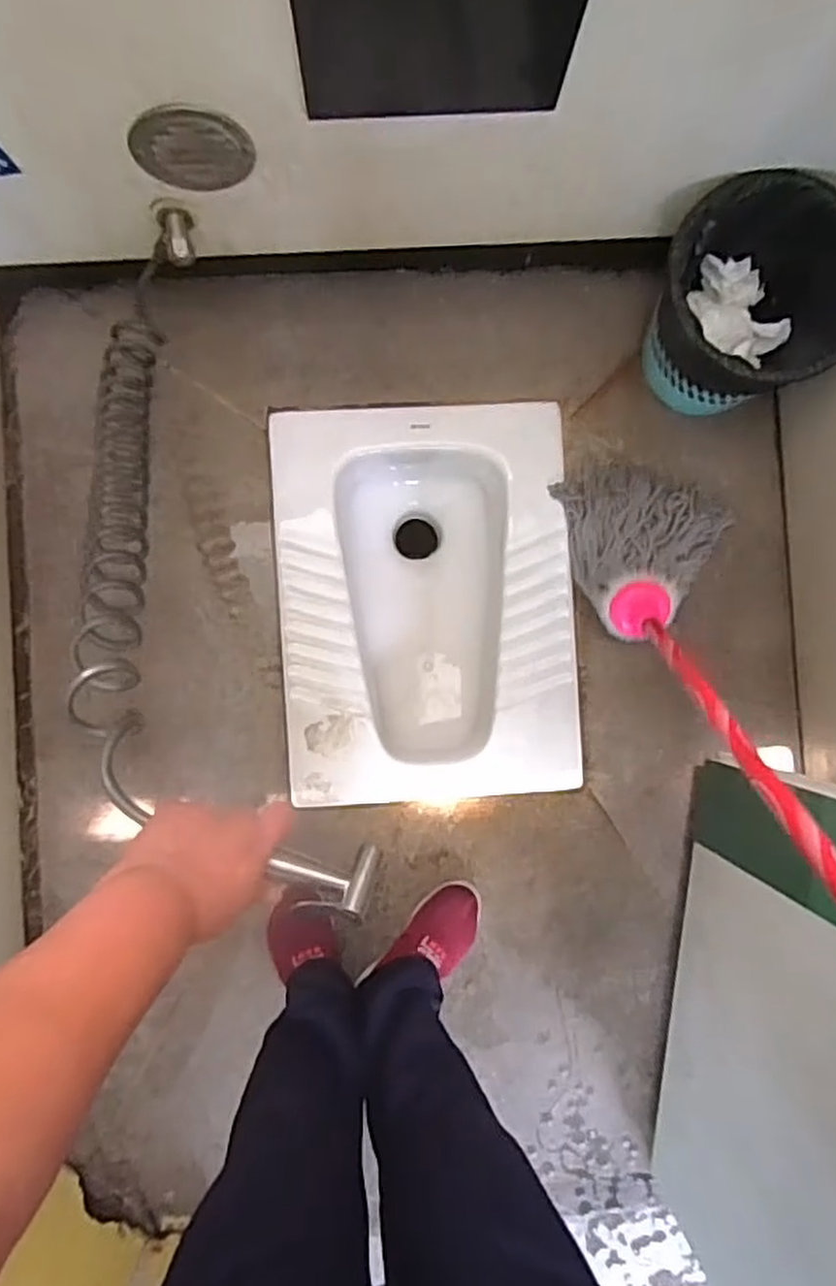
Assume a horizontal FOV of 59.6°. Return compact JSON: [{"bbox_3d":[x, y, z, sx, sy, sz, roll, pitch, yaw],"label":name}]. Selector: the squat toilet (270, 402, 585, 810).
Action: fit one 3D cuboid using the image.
[{"bbox_3d":[0.009,-0.055,1.086,0.420,0.160,0.560,-3,87,-8],"label":"squat toilet"}]

